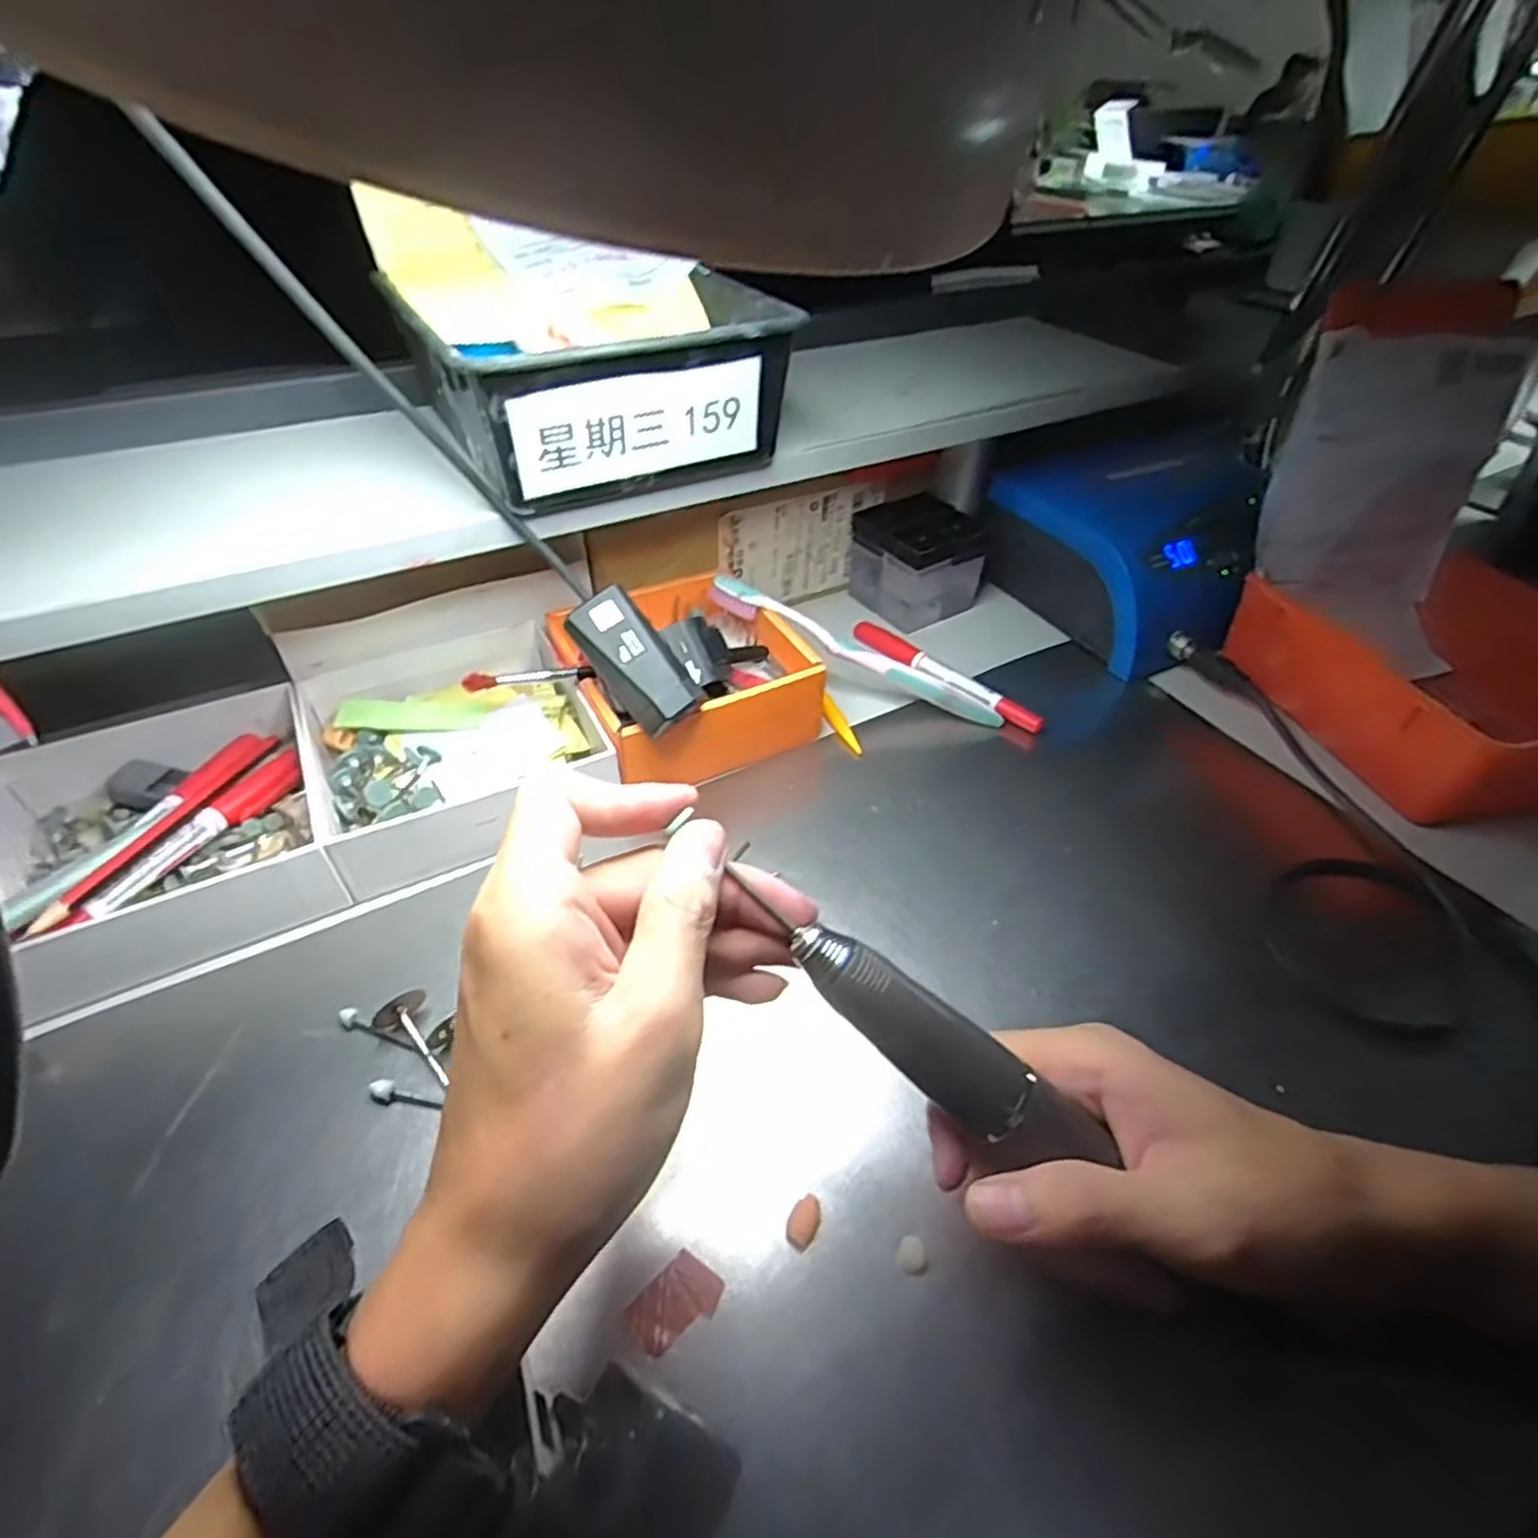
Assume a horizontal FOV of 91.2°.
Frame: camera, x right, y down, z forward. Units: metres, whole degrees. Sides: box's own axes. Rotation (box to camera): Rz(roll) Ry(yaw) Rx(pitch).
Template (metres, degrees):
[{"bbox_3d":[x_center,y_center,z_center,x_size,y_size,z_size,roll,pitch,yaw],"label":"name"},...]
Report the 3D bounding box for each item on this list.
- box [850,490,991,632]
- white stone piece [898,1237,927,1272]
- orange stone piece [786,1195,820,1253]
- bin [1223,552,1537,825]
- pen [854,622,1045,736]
[{"bbox_3d":[0.106,-0.146,0.519,0.078,0.070,0.070,-19,48,-20],"label":"box"},{"bbox_3d":[0.046,0.157,0.245,0.008,0.004,0.010,-3,44,-5],"label":"white stone piece"},{"bbox_3d":[0.012,0.151,0.251,0.009,0.008,0.015,20,47,18],"label":"orange stone piece"},{"bbox_3d":[0.380,-0.052,0.426,0.158,0.066,0.150,-8,45,-10],"label":"bin"},{"bbox_3d":[0.106,-0.058,0.468,0.021,0.012,0.138,-29,52,-28],"label":"pen"}]

